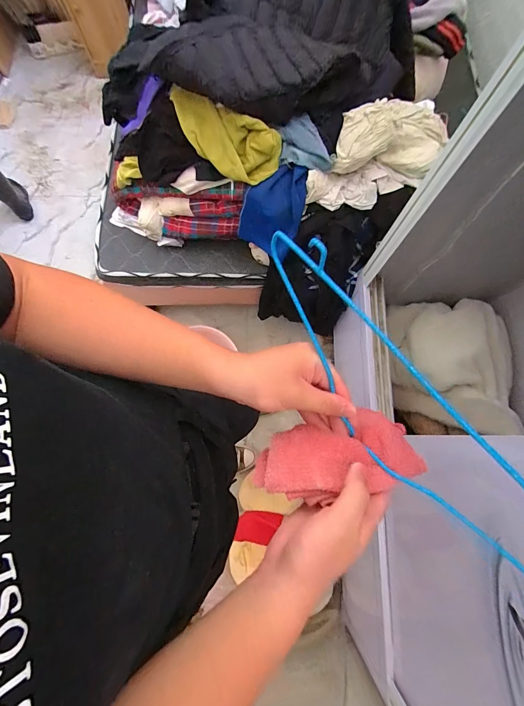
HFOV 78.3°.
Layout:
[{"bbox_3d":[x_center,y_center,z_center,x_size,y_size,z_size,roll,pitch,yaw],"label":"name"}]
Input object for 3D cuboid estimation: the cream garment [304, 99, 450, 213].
[{"bbox_3d":[0.351,-0.572,0.905,0.476,0.139,0.206,-38,78,-9],"label":"cream garment"}]

